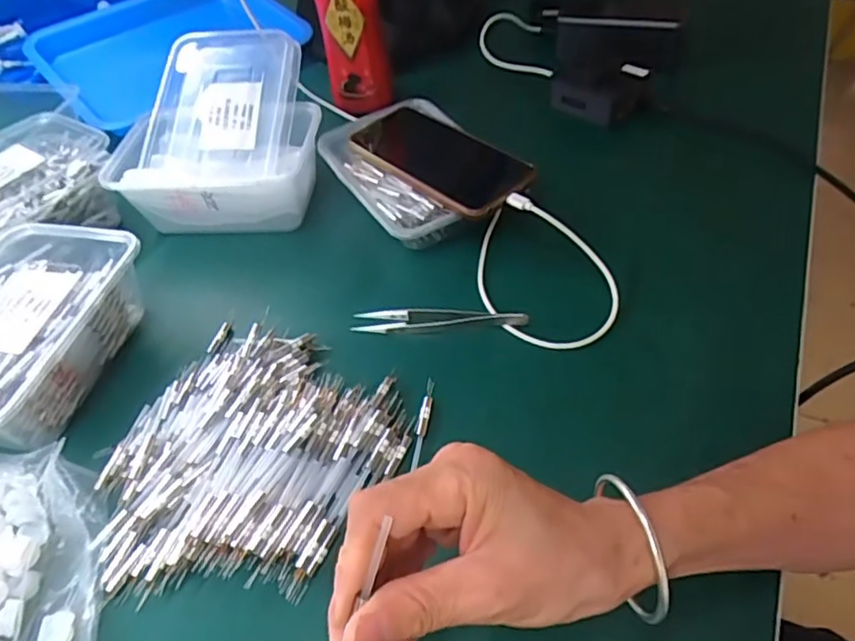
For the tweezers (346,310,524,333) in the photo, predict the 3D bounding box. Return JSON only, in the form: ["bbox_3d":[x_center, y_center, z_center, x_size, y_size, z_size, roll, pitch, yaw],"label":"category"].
[{"bbox_3d":[0.008,-0.001,0.440,0.124,0.013,0.019,2,49,7],"label":"tweezers"}]

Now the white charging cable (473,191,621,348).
[{"bbox_3d":[0.081,-0.035,0.444,0.087,0.045,0.119,-37,55,-24],"label":"white charging cable"}]

